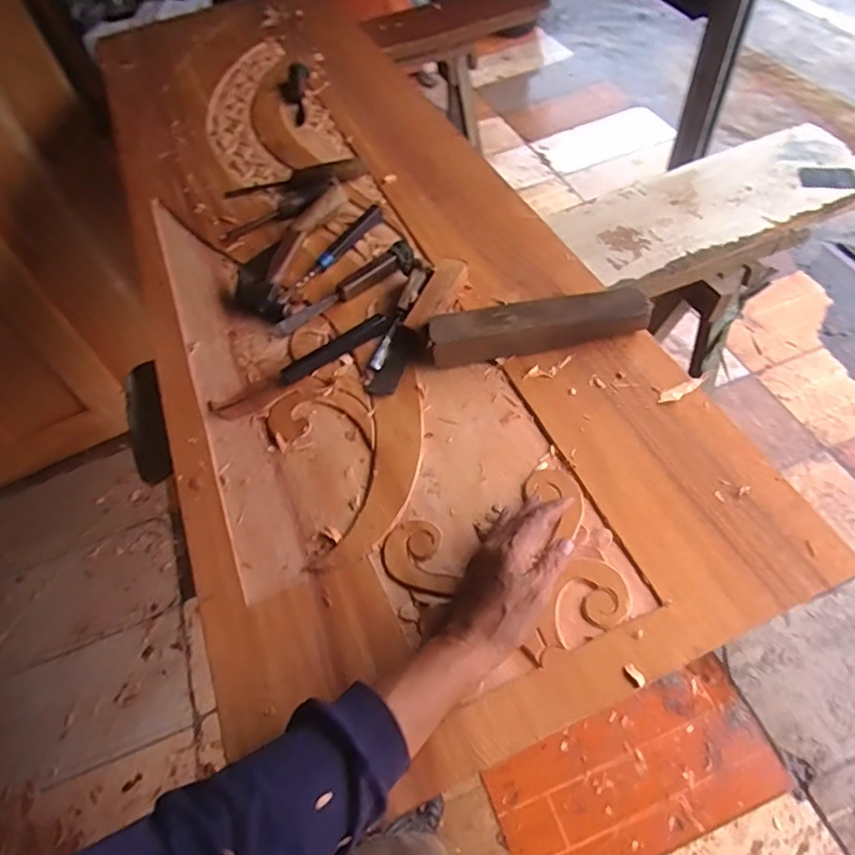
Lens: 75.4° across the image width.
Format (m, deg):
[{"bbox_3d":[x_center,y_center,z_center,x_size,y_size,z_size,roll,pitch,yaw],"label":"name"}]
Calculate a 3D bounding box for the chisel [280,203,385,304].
[{"bbox_3d":[-0.143,-0.264,0.831,0.024,0.021,0.225,28,64,24],"label":"chisel"}]

